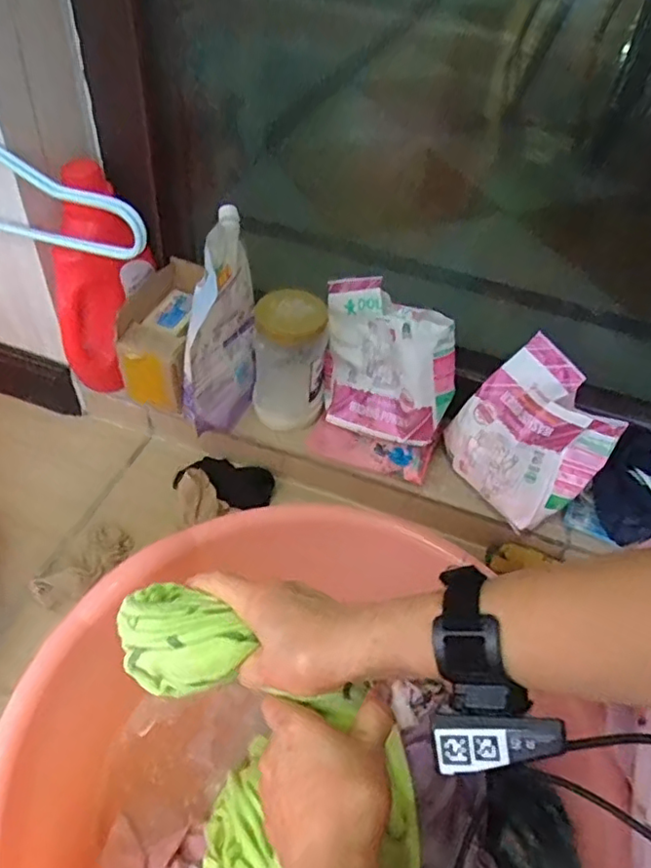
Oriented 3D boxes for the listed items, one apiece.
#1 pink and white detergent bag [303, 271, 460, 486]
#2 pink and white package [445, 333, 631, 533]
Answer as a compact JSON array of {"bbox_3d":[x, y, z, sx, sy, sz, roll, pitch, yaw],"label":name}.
[{"bbox_3d":[0.069,-0.075,0.809,0.199,0.231,0.101,30,33,30],"label":"pink and white detergent bag"},{"bbox_3d":[0.258,-0.005,0.765,0.139,0.155,0.169,-26,55,-27],"label":"pink and white package"}]

